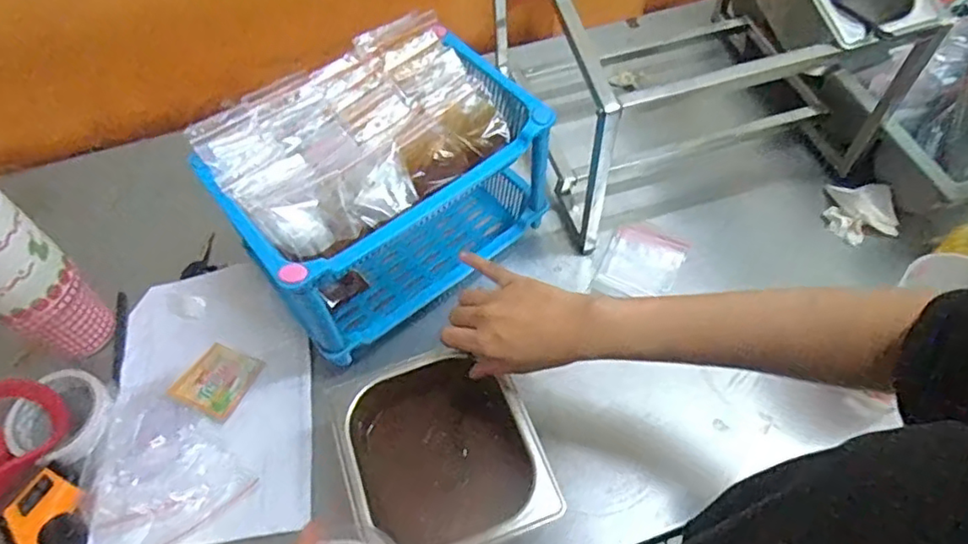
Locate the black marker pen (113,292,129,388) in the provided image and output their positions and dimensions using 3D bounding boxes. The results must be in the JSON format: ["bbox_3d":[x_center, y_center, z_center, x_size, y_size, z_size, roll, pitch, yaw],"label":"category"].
[{"bbox_3d":[-0.405,0.074,0.690,0.015,0.008,0.118,-11,59,-4],"label":"black marker pen"}]

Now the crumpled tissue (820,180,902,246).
[{"bbox_3d":[0.459,-0.067,0.749,0.080,0.038,0.063,2,59,4],"label":"crumpled tissue"}]

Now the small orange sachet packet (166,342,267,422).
[{"bbox_3d":[-0.284,0.114,0.662,0.064,0.009,0.074,30,56,-3],"label":"small orange sachet packet"}]

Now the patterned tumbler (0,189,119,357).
[{"bbox_3d":[-0.459,0.006,0.617,0.085,0.211,0.088,29,64,18],"label":"patterned tumbler"}]

